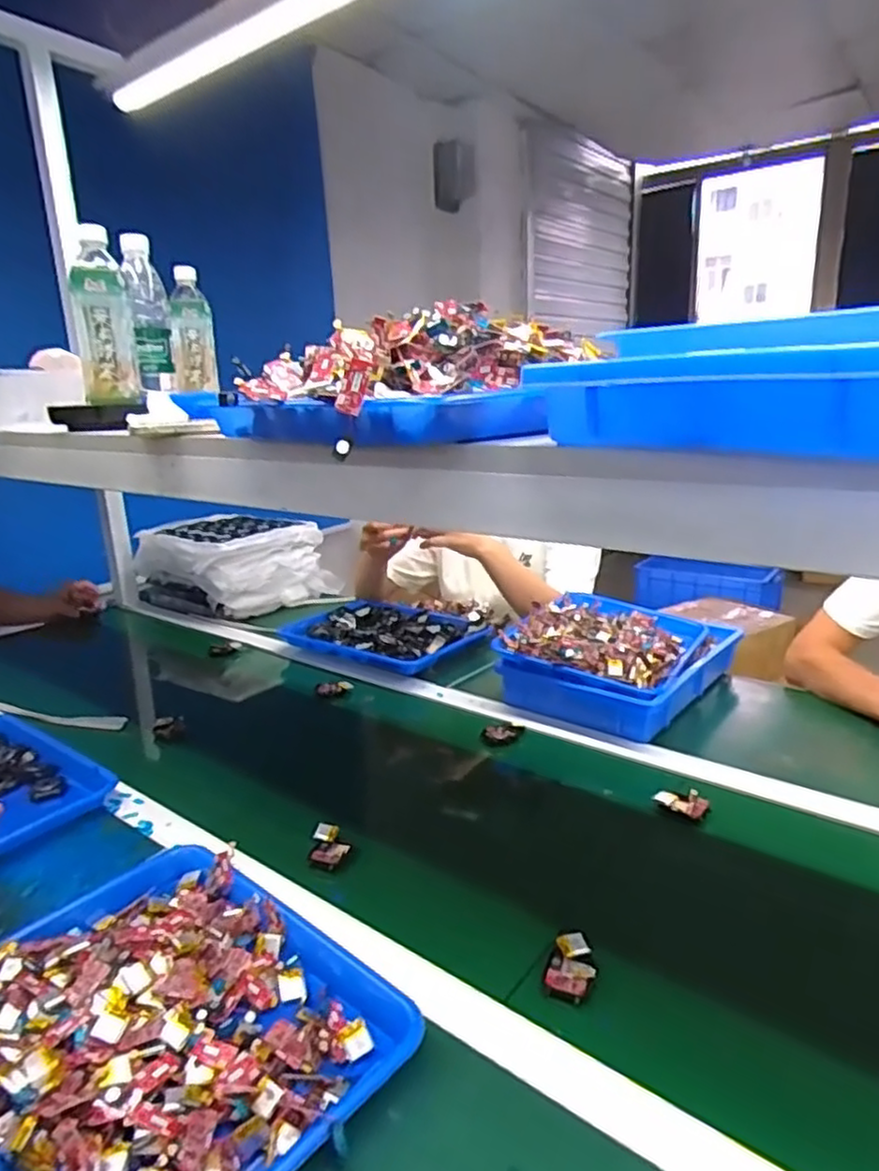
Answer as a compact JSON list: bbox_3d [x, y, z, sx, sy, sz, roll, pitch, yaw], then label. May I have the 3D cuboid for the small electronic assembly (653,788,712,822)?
[{"bbox_3d":[0.262,0.235,0.770,0.055,0.015,0.036,2,16,17],"label":"small electronic assembly"}]

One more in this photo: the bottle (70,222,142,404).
[{"bbox_3d":[-0.361,-0.287,0.764,0.057,0.172,0.072,-9,17,-21],"label":"bottle"}]

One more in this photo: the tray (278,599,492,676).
[{"bbox_3d":[-0.106,0.076,1.228,0.327,0.038,0.223,8,19,33],"label":"tray"}]

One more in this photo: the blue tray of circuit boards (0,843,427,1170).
[{"bbox_3d":[-0.208,0.312,0.525,0.342,0.049,0.263,12,21,41],"label":"blue tray of circuit boards"}]

